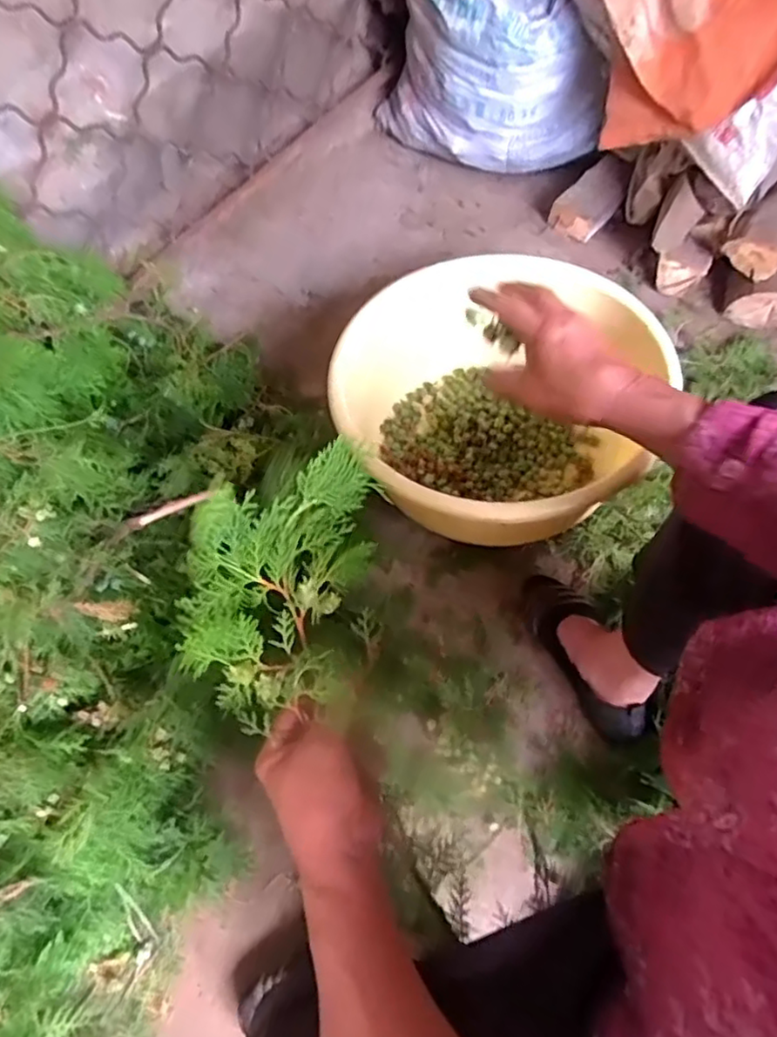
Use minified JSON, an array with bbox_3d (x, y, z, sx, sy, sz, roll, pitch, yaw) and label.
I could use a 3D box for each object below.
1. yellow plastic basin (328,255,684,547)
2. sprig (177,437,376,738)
[{"bbox_3d":[0.158,-0.153,0.918,0.406,0.226,0.443,-2,59,3],"label":"yellow plastic basin"},{"bbox_3d":[-0.068,0.035,0.395,0.084,0.094,0.158,11,61,11],"label":"sprig"}]

